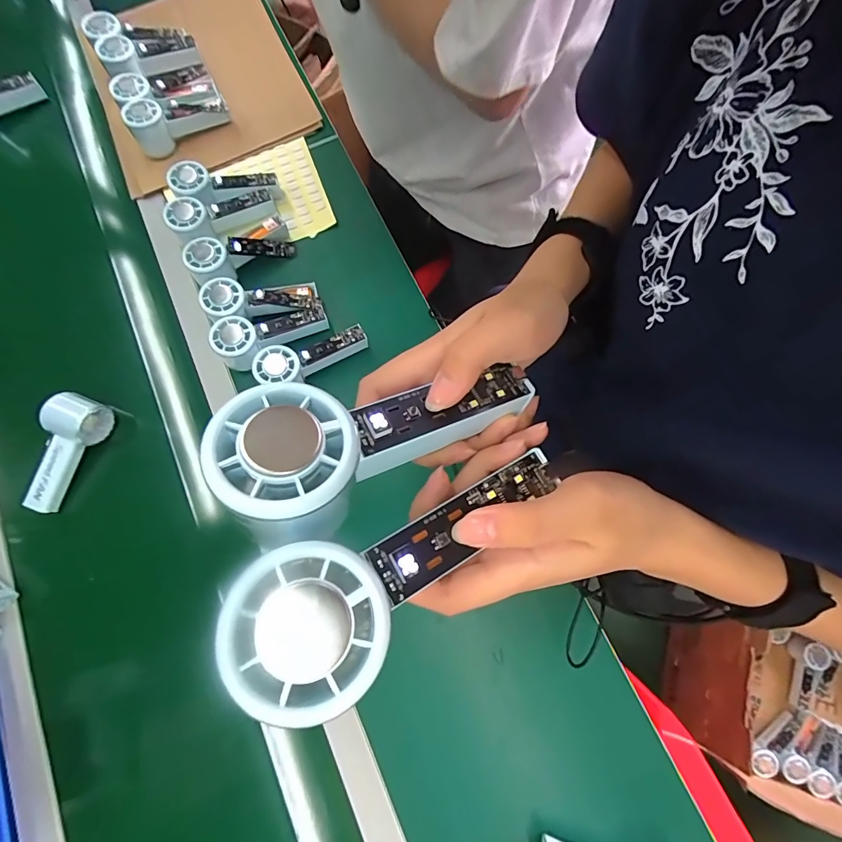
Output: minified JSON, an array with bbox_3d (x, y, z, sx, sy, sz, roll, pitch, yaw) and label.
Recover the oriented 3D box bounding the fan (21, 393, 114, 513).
[{"bbox_3d":[-0.466,0.041,0.555,0.059,0.047,0.149,15,76,6],"label":"fan"}]

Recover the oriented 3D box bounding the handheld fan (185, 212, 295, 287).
[{"bbox_3d":[-0.263,-0.245,0.625,0.152,0.059,0.065,-33,76,-26],"label":"handheld fan"}]

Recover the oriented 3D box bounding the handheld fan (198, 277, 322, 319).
[{"bbox_3d":[-0.221,-0.166,0.592,0.153,0.034,0.055,-6,75,-12],"label":"handheld fan"}]

